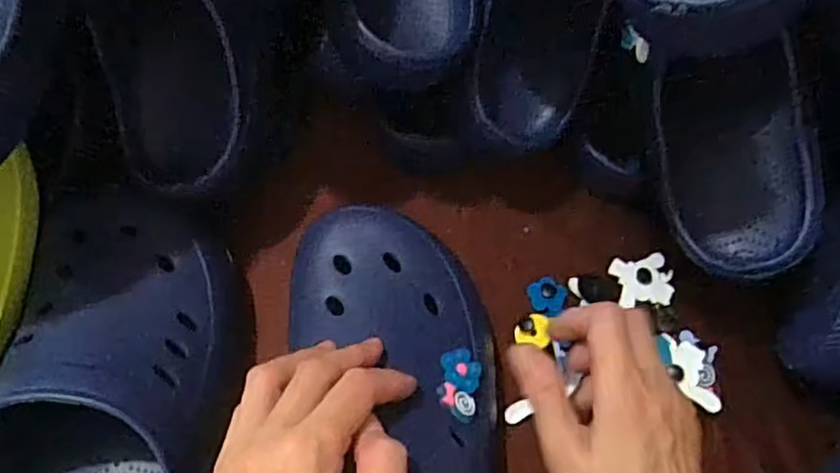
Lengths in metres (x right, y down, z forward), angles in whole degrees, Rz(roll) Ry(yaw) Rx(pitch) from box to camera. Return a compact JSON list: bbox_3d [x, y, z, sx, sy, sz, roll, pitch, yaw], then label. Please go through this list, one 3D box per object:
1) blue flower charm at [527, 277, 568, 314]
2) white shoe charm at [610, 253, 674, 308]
[{"bbox_3d":[0.085,0.038,0.439,0.024,0.006,0.024,1,66,-3],"label":"blue flower charm"},{"bbox_3d":[0.150,0.029,0.443,0.039,0.005,0.035,-10,67,-7],"label":"white shoe charm"}]

